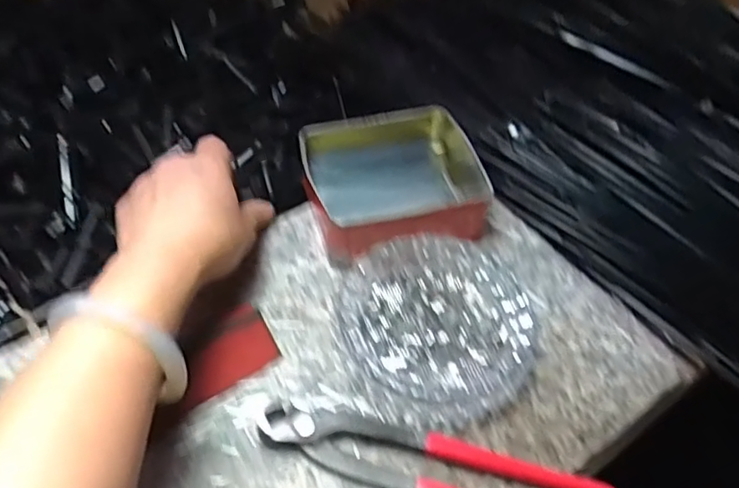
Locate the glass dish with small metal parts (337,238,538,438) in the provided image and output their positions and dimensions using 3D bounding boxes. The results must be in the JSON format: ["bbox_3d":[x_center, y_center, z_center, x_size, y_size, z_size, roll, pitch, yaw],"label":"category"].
[{"bbox_3d":[0.048,0.051,0.392,0.129,0.018,0.124,2,56,-3],"label":"glass dish with small metal parts"}]

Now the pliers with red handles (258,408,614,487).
[{"bbox_3d":[0.037,0.123,0.334,0.194,0.012,0.041,15,56,6],"label":"pliers with red handles"}]

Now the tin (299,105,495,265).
[{"bbox_3d":[0.025,-0.048,0.449,0.137,0.035,0.108,-12,58,-12],"label":"tin"}]

